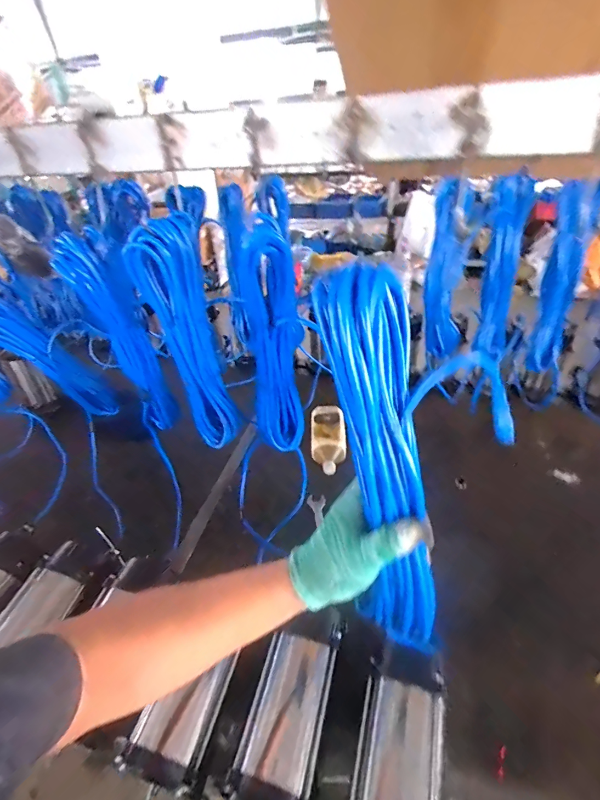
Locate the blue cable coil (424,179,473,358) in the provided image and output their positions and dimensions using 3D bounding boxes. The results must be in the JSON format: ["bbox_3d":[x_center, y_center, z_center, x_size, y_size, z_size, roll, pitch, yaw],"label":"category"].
[{"bbox_3d":[0.289,-0.238,0.730,0.080,0.314,0.034,14,43,22],"label":"blue cable coil"}]

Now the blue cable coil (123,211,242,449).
[{"bbox_3d":[-0.160,-0.078,0.556,0.090,0.342,0.052,-16,40,-13],"label":"blue cable coil"}]

